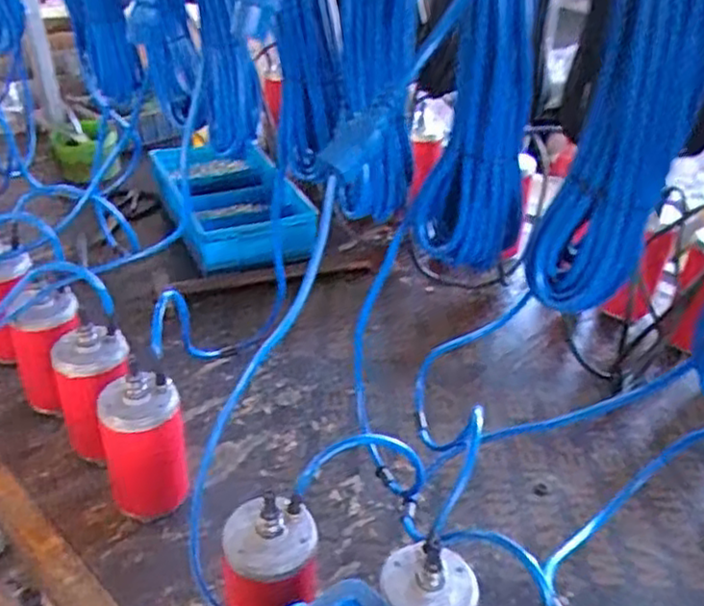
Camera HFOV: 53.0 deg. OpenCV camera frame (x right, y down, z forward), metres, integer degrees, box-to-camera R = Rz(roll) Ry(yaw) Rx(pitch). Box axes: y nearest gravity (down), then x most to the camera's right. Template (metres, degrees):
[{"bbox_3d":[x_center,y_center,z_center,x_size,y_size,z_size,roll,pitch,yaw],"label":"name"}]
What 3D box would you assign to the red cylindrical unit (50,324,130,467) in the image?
[{"bbox_3d":[-0.275,0.106,0.771,0.075,0.155,0.063,-3,36,-8],"label":"red cylindrical unit"}]

